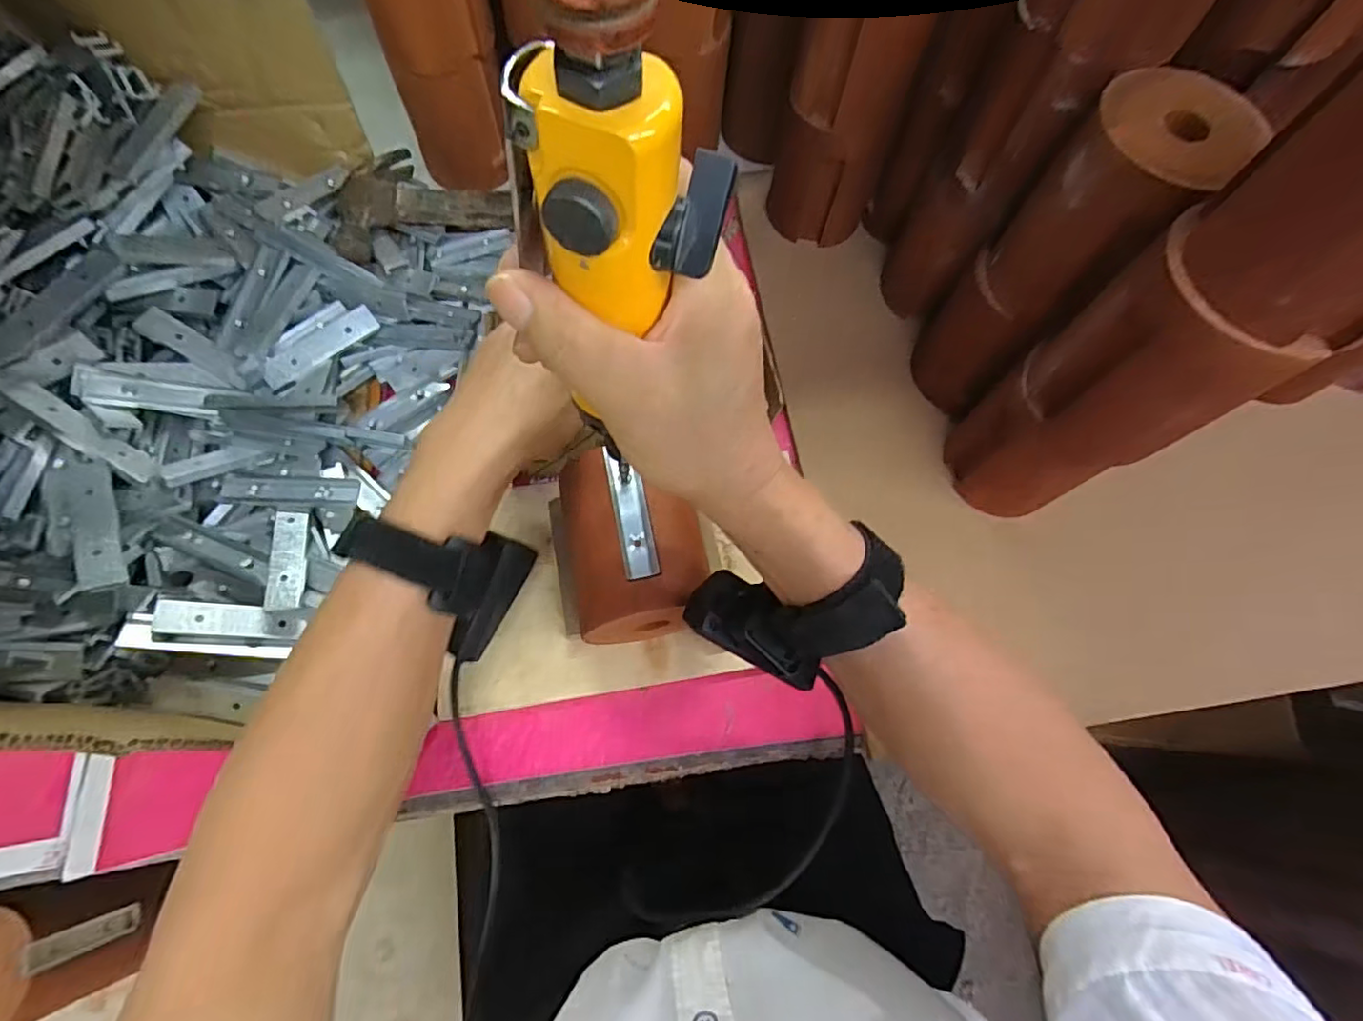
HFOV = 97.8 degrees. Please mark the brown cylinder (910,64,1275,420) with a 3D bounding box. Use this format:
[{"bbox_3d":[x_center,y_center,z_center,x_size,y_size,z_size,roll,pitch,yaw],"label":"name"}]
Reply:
[{"bbox_3d":[0.210,-0.139,0.357,0.085,0.200,0.071,-43,78,-15],"label":"brown cylinder"}]

